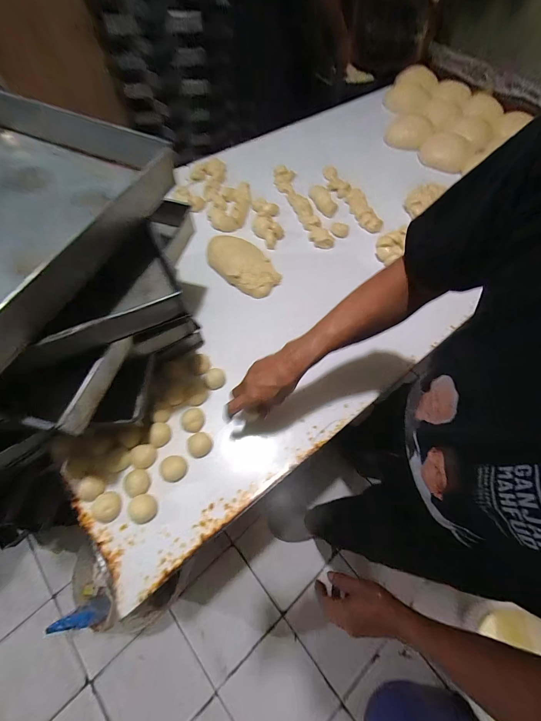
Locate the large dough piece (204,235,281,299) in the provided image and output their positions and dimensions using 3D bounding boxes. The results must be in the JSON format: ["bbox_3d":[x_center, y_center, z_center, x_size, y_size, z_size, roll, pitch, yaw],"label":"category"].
[{"bbox_3d":[-0.078,-0.269,0.769,0.227,0.045,0.124,42,69,16],"label":"large dough piece"}]

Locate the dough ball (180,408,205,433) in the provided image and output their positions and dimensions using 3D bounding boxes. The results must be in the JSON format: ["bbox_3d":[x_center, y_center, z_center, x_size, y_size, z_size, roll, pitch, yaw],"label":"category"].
[{"bbox_3d":[-0.158,0.120,0.574,0.045,0.029,0.046,1,64,-2],"label":"dough ball"}]

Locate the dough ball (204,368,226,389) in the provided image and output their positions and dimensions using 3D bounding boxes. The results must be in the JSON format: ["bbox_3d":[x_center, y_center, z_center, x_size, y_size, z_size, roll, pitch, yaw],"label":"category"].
[{"bbox_3d":[-0.123,0.040,0.623,0.045,0.024,0.042,1,64,-2],"label":"dough ball"}]

